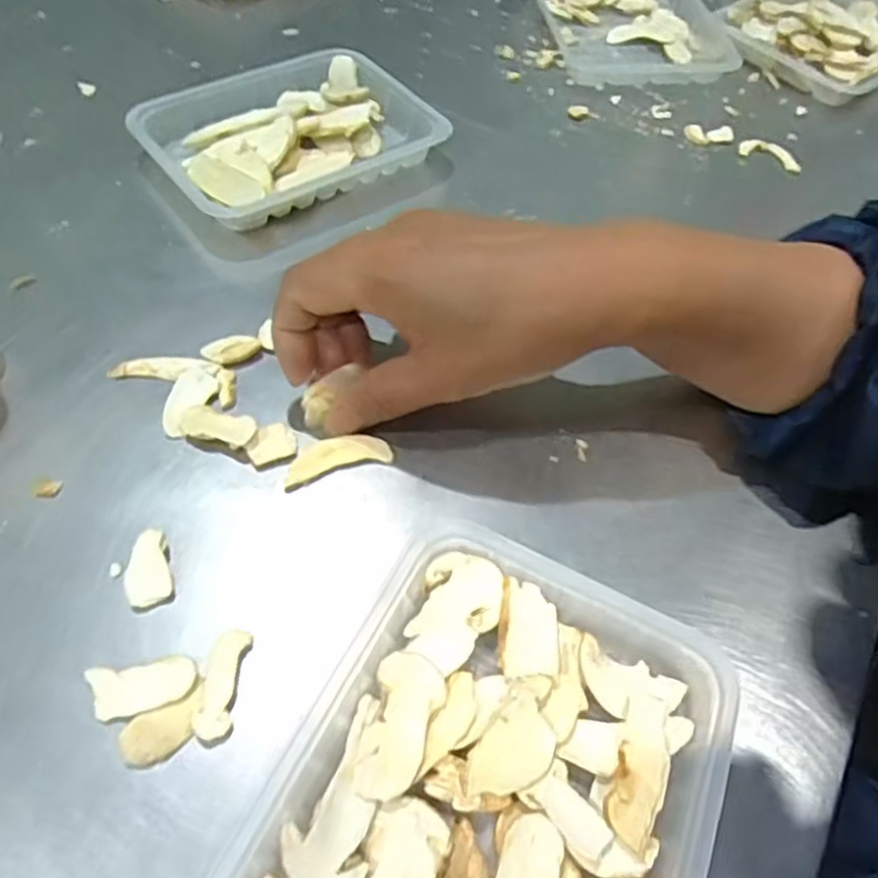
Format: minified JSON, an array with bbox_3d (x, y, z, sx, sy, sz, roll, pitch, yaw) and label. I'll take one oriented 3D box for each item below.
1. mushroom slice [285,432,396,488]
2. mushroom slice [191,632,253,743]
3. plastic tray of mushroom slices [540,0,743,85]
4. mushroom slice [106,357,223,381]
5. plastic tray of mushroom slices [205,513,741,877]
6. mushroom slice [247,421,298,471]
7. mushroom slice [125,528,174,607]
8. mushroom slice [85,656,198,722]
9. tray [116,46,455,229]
[{"bbox_3d":[-0.044,0.007,0.303,0.046,0.005,0.017,-14,57,-15],"label":"mushroom slice"},{"bbox_3d":[-0.076,0.084,0.243,0.013,0.006,0.039,6,54,-1],"label":"mushroom slice"},{"bbox_3d":[0.151,-0.339,0.556,0.138,0.024,0.182,-3,54,-8],"label":"plastic tray of mushroom slices"},{"bbox_3d":[-0.128,-0.033,0.325,0.049,0.008,0.013,6,54,-1],"label":"mushroom slice"},{"bbox_3d":[0.015,0.115,0.219,0.130,0.024,0.164,24,55,12],"label":"plastic tray of mushroom slices"},{"bbox_3d":[-0.073,0.003,0.304,0.021,0.004,0.019,-24,60,-21],"label":"mushroom slice"},{"bbox_3d":[-0.113,0.050,0.268,0.016,0.005,0.030,-17,57,-17],"label":"mushroom slice"},{"bbox_3d":[-0.103,0.086,0.240,0.035,0.005,0.018,-4,55,-8],"label":"mushroom slice"},{"bbox_3d":[-0.093,-0.189,0.427,0.161,0.027,0.129,-26,60,-22],"label":"tray"}]

